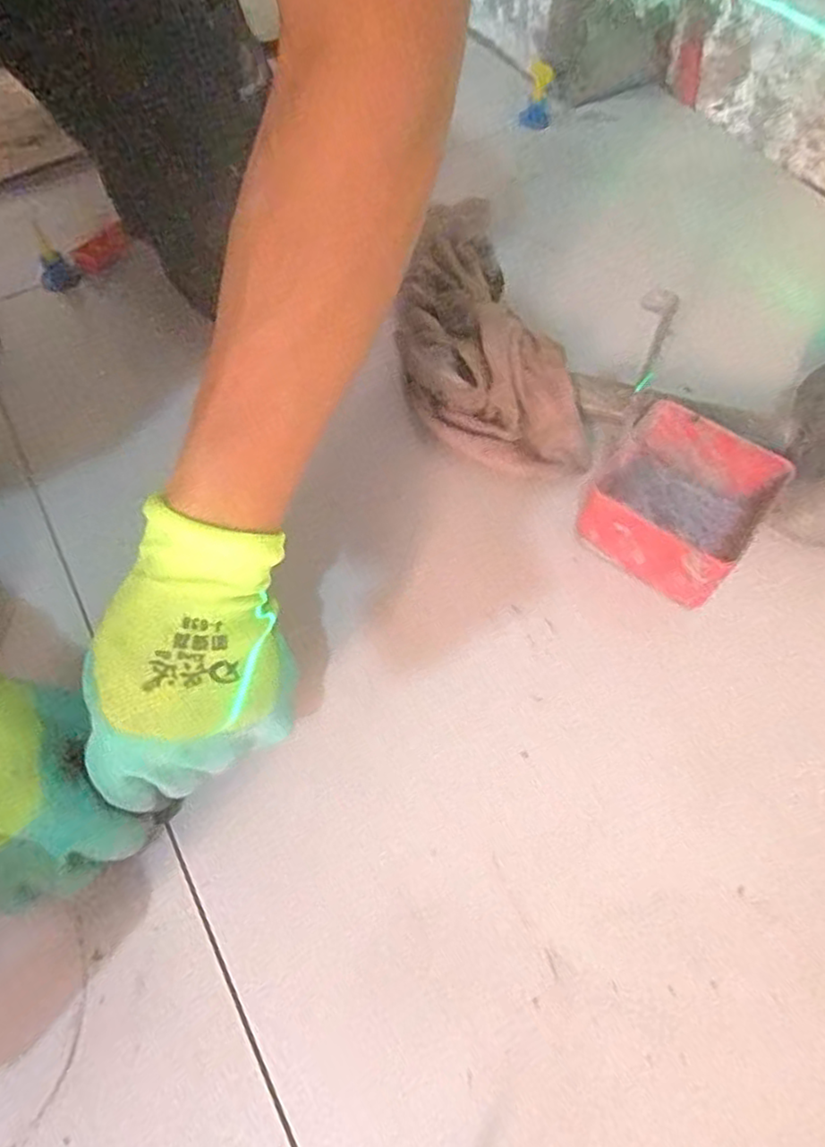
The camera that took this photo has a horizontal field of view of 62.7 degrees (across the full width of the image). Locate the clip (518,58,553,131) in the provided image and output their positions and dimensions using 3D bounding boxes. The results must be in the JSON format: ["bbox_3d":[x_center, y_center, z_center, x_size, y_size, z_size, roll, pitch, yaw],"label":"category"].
[{"bbox_3d":[0.133,-0.506,0.719,0.031,0.016,0.068,8,99,2],"label":"clip"}]

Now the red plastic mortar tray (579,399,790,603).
[{"bbox_3d":[0.178,-0.051,0.460,0.107,0.064,0.109,39,68,19],"label":"red plastic mortar tray"}]

